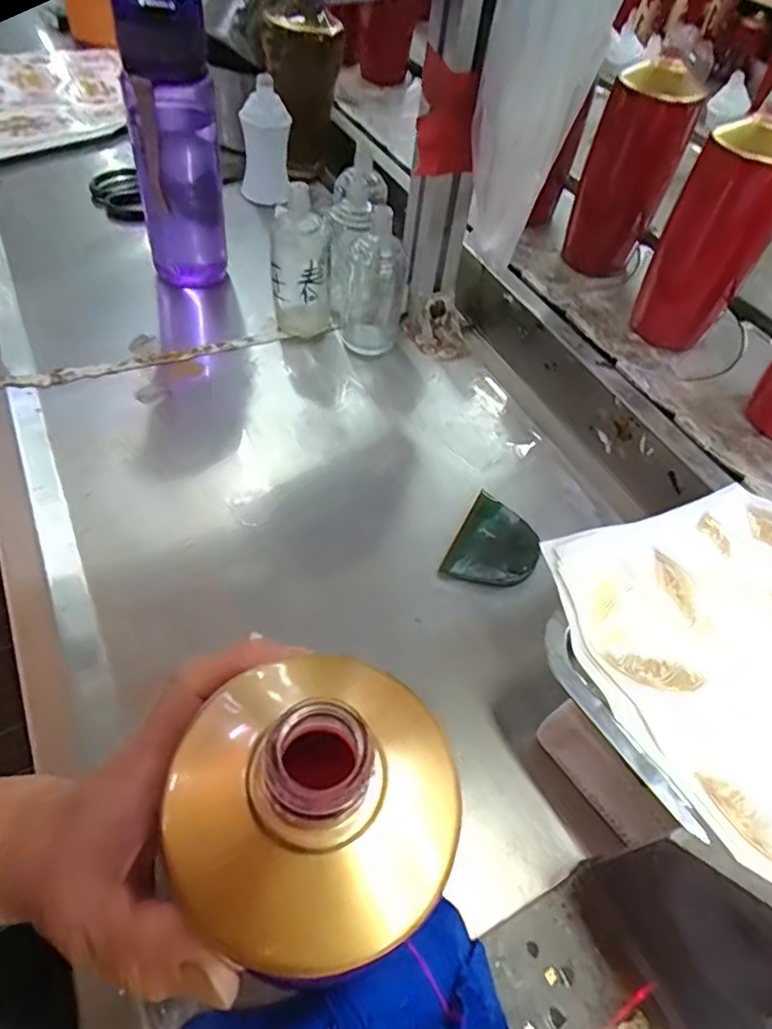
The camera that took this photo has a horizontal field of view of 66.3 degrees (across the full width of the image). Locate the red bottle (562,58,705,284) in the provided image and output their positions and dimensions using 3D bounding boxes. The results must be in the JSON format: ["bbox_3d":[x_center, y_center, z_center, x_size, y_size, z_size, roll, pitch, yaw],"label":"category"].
[{"bbox_3d":[0.230,-0.327,0.569,0.062,0.168,0.060,-13,56,-14],"label":"red bottle"}]

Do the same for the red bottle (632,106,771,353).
[{"bbox_3d":[0.283,-0.234,0.507,0.069,0.177,0.061,-8,55,-11],"label":"red bottle"}]

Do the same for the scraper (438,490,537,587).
[{"bbox_3d":[0.081,0.022,0.429,0.058,0.012,0.077,23,55,11],"label":"scraper"}]

